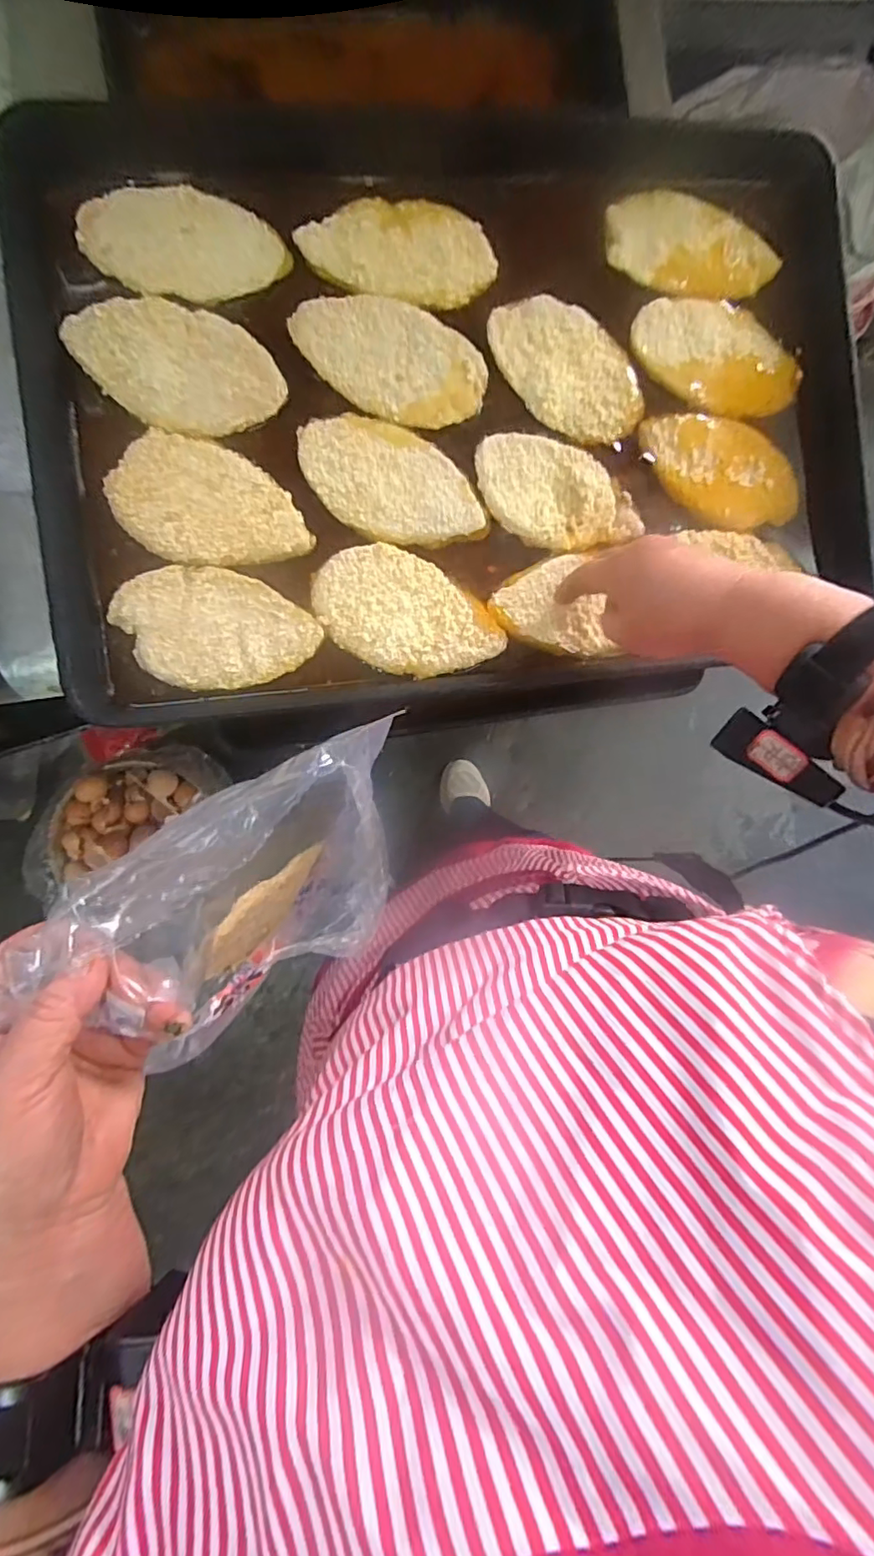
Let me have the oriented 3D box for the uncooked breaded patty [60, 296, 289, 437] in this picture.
[{"bbox_3d":[-0.186,-0.293,0.422,0.145,0.004,0.083,15,89,-7],"label":"uncooked breaded patty"}]

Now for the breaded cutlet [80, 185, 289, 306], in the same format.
[{"bbox_3d":[-0.179,-0.383,0.423,0.138,0.008,0.074,3,90,-7],"label":"breaded cutlet"}]

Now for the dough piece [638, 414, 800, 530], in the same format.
[{"bbox_3d":[0.229,-0.248,0.478,0.139,0.010,0.075,23,88,-7],"label":"dough piece"}]

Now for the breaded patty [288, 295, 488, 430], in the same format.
[{"bbox_3d":[-0.034,-0.314,0.442,0.143,0.005,0.083,29,87,-7],"label":"breaded patty"}]

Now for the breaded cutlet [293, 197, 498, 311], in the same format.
[{"bbox_3d":[-0.028,-0.395,0.444,0.143,0.005,0.070,2,91,-7],"label":"breaded cutlet"}]

